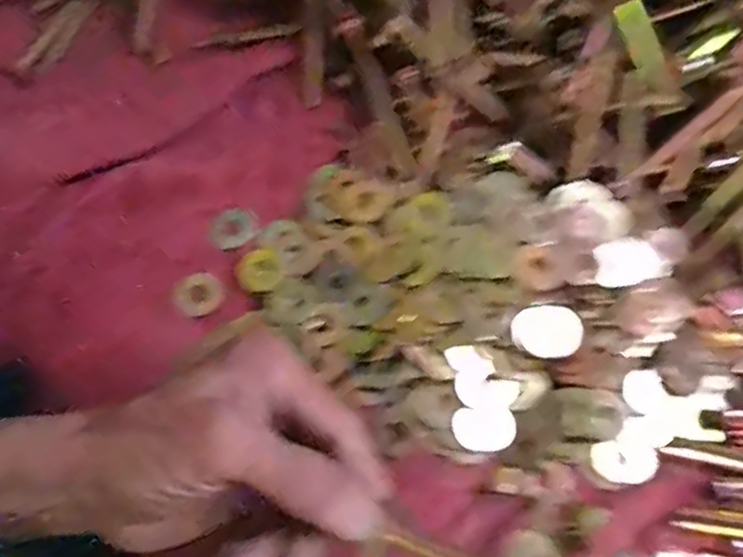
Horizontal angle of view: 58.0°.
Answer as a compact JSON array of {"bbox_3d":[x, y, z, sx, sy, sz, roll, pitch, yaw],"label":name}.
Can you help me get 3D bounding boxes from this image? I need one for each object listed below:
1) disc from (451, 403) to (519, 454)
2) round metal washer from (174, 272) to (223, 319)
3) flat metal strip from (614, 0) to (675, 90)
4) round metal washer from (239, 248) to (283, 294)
[{"bbox_3d":[0.056,0.074,0.331,0.031,0.004,0.023,-12,84,7],"label":"disc"},{"bbox_3d":[-0.092,0.009,0.356,0.024,0.007,0.022,0,69,-1],"label":"round metal washer"},{"bbox_3d":[0.139,-0.118,0.342,0.016,0.004,0.047,-26,94,-6],"label":"flat metal strip"},{"bbox_3d":[-0.059,-0.005,0.358,0.023,0.004,0.023,0,69,-1],"label":"round metal washer"}]

